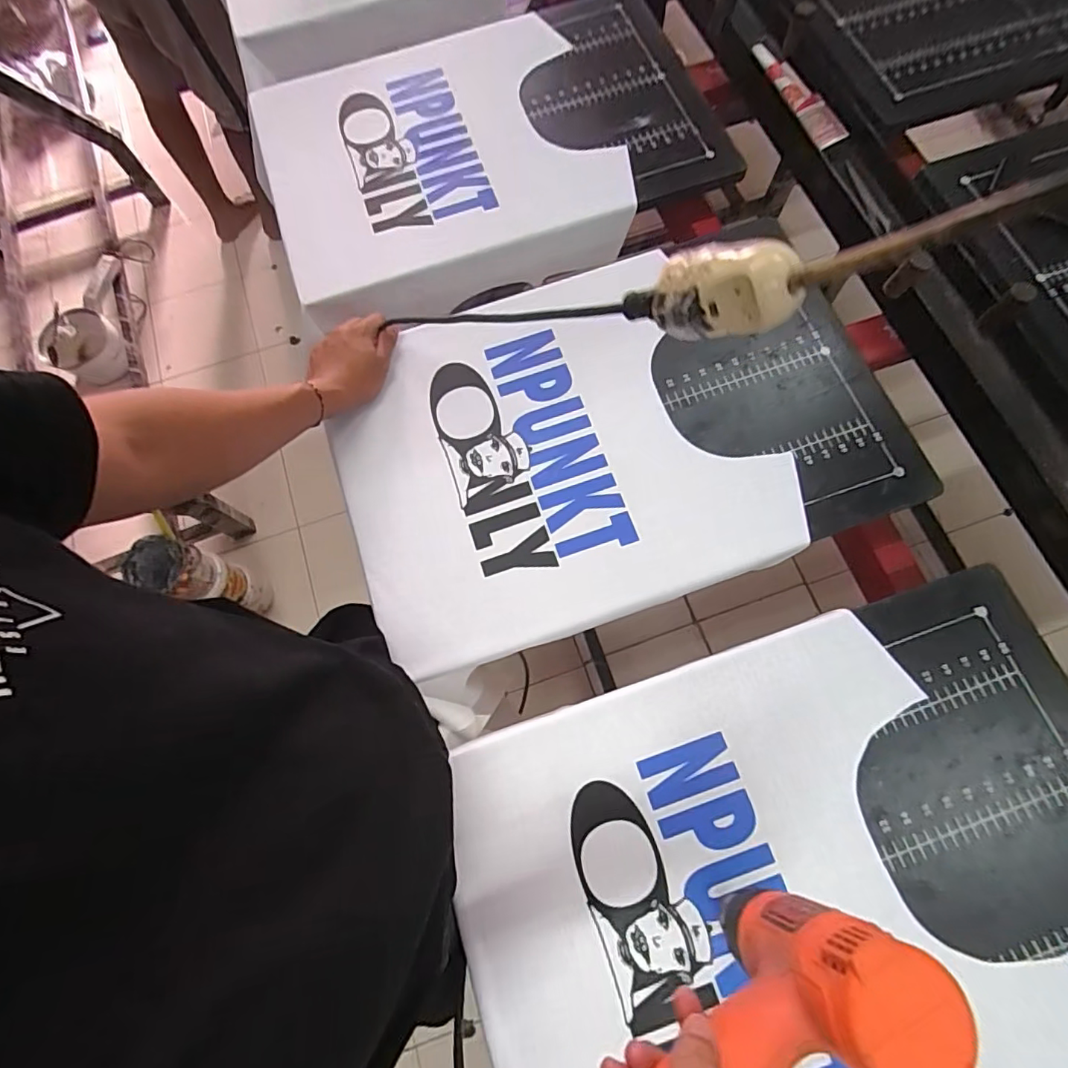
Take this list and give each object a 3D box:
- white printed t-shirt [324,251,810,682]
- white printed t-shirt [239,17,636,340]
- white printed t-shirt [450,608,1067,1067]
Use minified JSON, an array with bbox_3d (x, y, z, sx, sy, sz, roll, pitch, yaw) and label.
[{"bbox_3d":[0.012,-0.092,0.599,0.440,0.026,0.391,-18,73,-4],"label":"white printed t-shirt"},{"bbox_3d":[-0.116,-0.521,0.745,0.489,0.068,0.427,-18,73,-3],"label":"white printed t-shirt"},{"bbox_3d":[0.169,0.324,0.456,0.442,0.020,0.406,-17,73,-3],"label":"white printed t-shirt"}]

